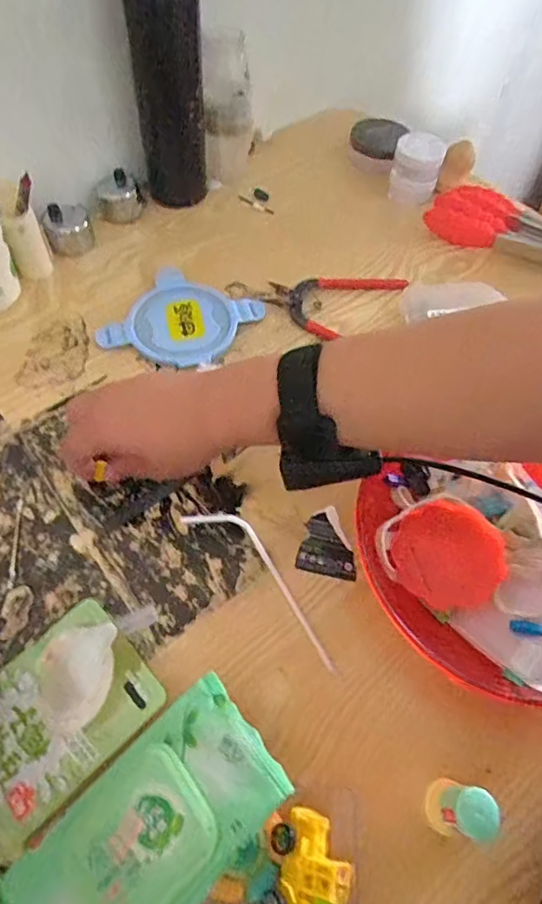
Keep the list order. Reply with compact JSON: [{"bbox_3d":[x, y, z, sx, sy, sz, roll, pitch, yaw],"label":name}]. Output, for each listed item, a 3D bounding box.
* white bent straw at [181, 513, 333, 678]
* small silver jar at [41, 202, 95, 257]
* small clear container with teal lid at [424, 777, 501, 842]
[{"bbox_3d":[-0.002,0.088,0.376,0.150,0.004,0.033,41,66,18],"label":"white bent straw"},{"bbox_3d":[-0.201,-0.222,0.522,0.045,0.038,0.036,-17,63,-13],"label":"small silver jar"},{"bbox_3d":[0.102,0.195,0.289,0.021,0.061,0.024,5,60,-1],"label":"small clear container with teal lid"}]

